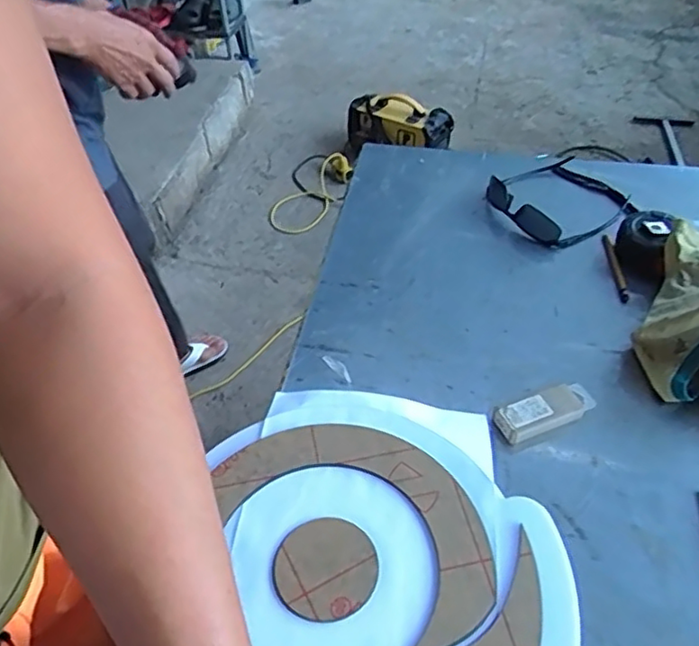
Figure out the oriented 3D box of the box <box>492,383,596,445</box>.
[{"bbox_3d":[0.187,0.084,0.597,0.099,0.020,0.040,-17,44,-21],"label":"box"}]

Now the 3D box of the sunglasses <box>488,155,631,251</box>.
[{"bbox_3d":[0.271,-0.168,0.827,0.164,0.038,0.150,-26,48,-30],"label":"sunglasses"}]

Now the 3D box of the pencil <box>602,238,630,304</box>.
[{"bbox_3d":[0.318,-0.068,0.746,0.012,0.010,0.114,4,40,2],"label":"pencil"}]

